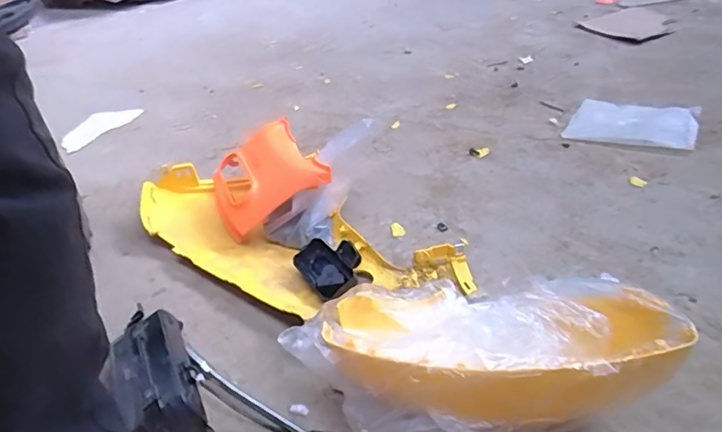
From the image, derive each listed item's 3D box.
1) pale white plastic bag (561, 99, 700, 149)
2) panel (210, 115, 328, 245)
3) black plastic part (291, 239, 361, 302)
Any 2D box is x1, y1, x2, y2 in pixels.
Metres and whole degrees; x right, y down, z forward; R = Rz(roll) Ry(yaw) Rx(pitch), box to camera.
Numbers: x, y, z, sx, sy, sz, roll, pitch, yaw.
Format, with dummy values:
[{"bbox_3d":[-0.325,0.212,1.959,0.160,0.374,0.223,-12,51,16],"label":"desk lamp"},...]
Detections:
[{"bbox_3d":[0.499,-0.174,0.937,0.212,0.022,0.146,18,42,32],"label":"pale white plastic bag"},{"bbox_3d":[-0.161,-0.060,0.814,0.183,0.062,0.198,-37,48,-3],"label":"panel"},{"bbox_3d":[-0.035,0.068,0.674,0.077,0.035,0.126,-23,37,-21],"label":"black plastic part"}]

